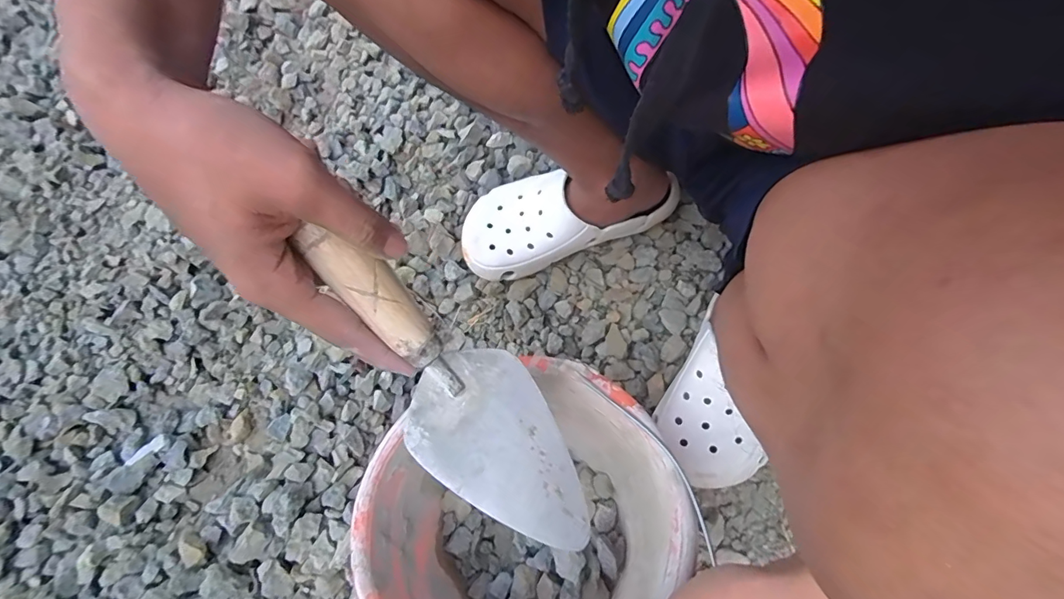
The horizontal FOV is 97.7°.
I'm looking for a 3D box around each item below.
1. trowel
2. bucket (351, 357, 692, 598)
[{"bbox_3d":[-0.043,0.062,0.285,0.085,0.252,0.059,-40,29,-13],"label":"trowel"},{"bbox_3d":[-0.010,0.176,0.384,0.232,0.162,0.225,0,70,1],"label":"bucket"}]

